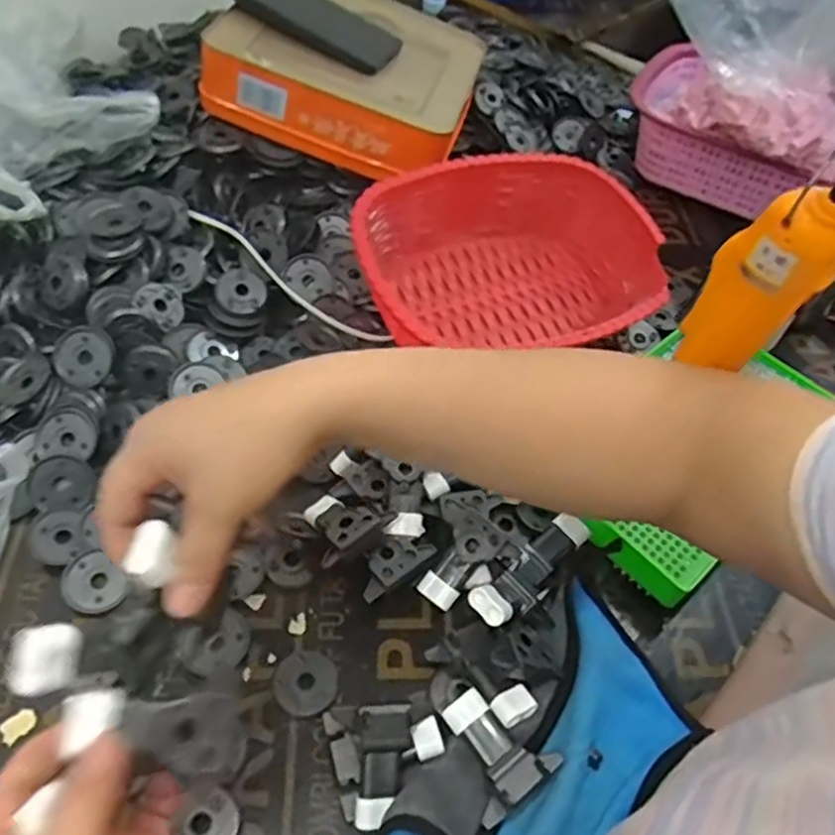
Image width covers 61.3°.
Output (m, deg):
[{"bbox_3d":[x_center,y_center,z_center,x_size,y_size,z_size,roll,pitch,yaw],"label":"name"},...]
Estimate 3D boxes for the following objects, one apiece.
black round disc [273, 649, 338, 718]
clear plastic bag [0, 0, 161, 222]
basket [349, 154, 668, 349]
[{"bbox_3d":[-0.069,0.163,0.433,0.037,0.007,0.039,2,52,-3],"label":"black round disc"},{"bbox_3d":[-0.307,-0.245,0.560,0.166,0.099,0.135,-22,59,-22],"label":"clear plastic bag"},{"bbox_3d":[0.080,-0.124,0.600,0.272,0.111,0.198,-31,60,-26],"label":"basket"}]

